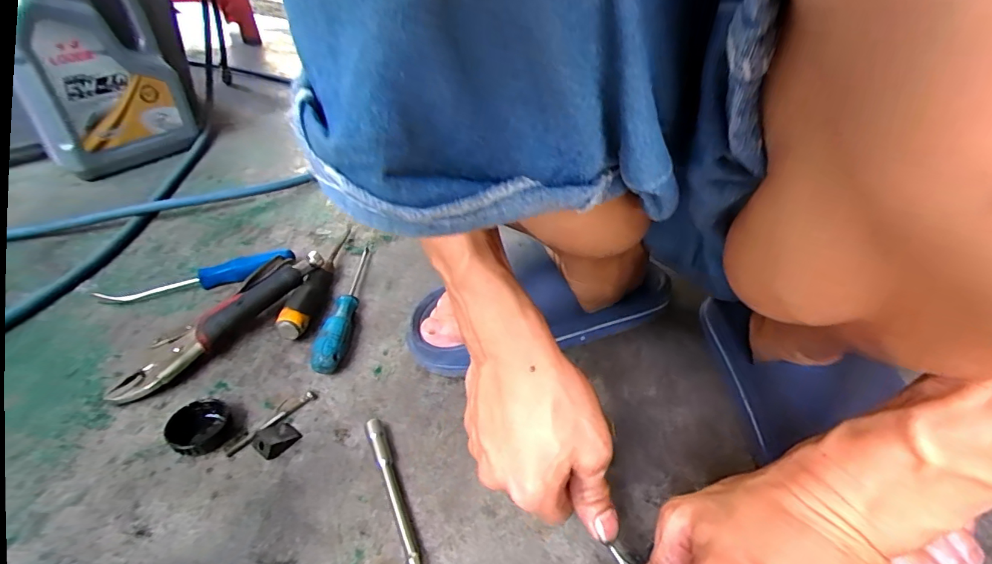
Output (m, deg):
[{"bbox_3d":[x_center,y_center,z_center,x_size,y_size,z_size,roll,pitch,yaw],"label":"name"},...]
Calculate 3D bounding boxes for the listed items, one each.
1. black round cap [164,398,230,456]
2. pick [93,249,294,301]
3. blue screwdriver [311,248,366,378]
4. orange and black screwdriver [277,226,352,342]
[{"bbox_3d":[-0.239,0.117,0.382,0.041,0.020,0.044,-2,39,2],"label":"black round cap"},{"bbox_3d":[-0.329,-0.006,0.535,0.190,0.022,0.031,-11,39,-13],"label":"pick"},{"bbox_3d":[-0.161,0.016,0.504,0.026,0.032,0.200,-3,38,-3],"label":"blue screwdriver"},{"bbox_3d":[-0.200,-0.014,0.536,0.027,0.036,0.197,0,38,0],"label":"orange and black screwdriver"}]

